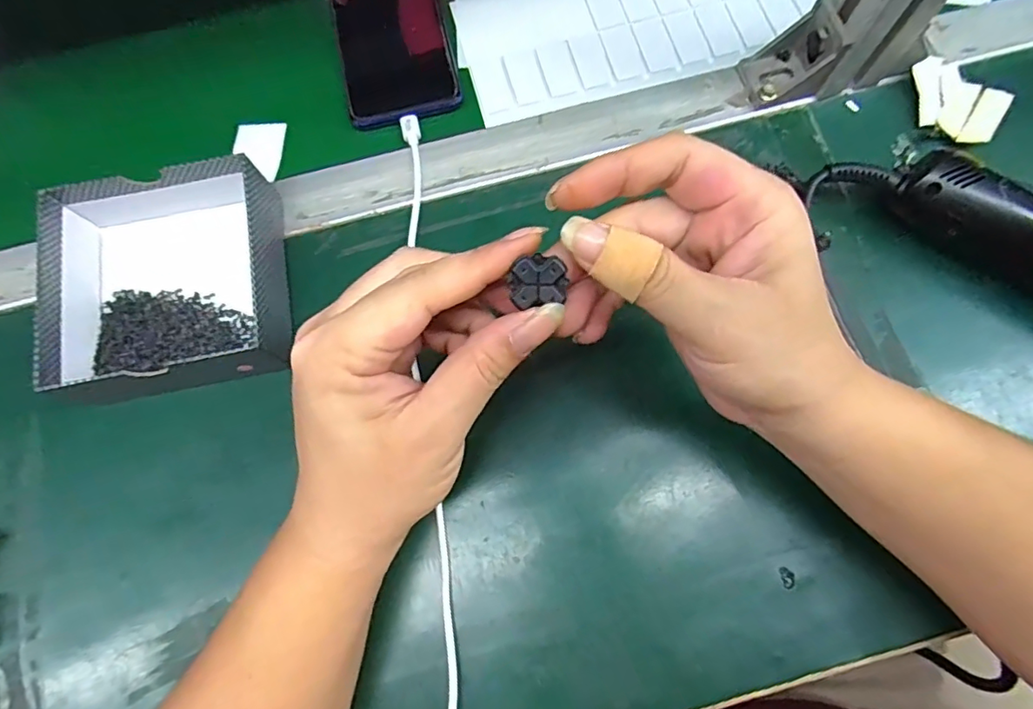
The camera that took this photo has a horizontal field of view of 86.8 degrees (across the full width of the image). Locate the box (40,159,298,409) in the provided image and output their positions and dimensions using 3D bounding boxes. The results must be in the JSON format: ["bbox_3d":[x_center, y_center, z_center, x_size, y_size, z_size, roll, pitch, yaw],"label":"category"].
[{"bbox_3d":[-0.188,-0.044,0.298,0.118,0.041,0.129,-12,75,-2],"label":"box"}]

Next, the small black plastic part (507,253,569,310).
[{"bbox_3d":[0.008,-0.028,0.203,0.021,0.008,0.017,-7,100,4],"label":"small black plastic part"}]

